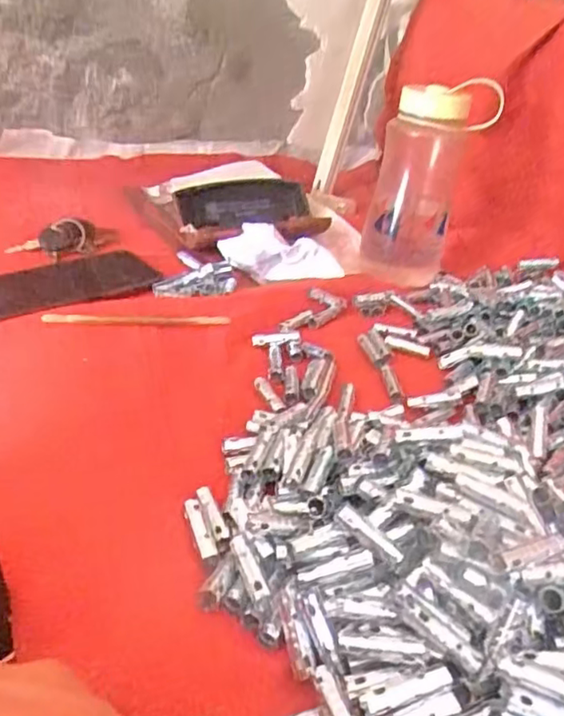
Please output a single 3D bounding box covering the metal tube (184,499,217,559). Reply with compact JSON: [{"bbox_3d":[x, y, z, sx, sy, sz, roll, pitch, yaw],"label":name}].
[{"bbox_3d":[-0.044,0.090,0.324,0.008,0.005,0.037,-9,35,-22],"label":"metal tube"}]

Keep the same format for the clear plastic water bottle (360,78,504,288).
[{"bbox_3d":[0.153,-0.181,0.644,0.100,0.205,0.100,18,15,16],"label":"clear plastic water bottle"}]

